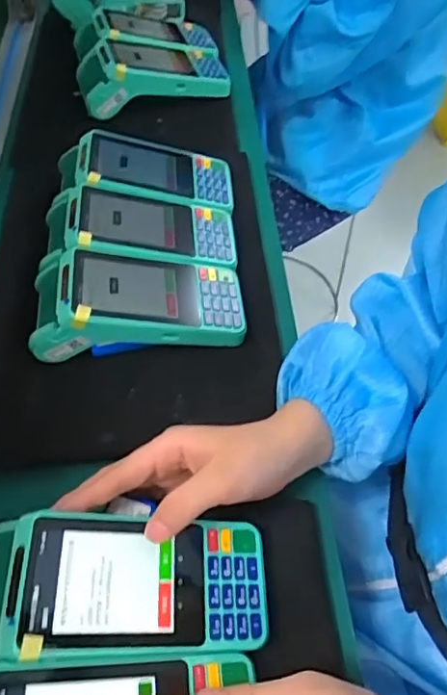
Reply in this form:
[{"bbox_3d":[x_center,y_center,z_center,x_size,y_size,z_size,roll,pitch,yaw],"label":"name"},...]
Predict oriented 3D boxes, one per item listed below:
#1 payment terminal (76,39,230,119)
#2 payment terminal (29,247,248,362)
[{"bbox_3d":[-0.084,-0.328,0.640,0.171,0.052,0.079,-10,56,-7],"label":"payment terminal"},{"bbox_3d":[-0.071,-0.042,0.442,0.171,0.052,0.081,-2,55,-2],"label":"payment terminal"}]

